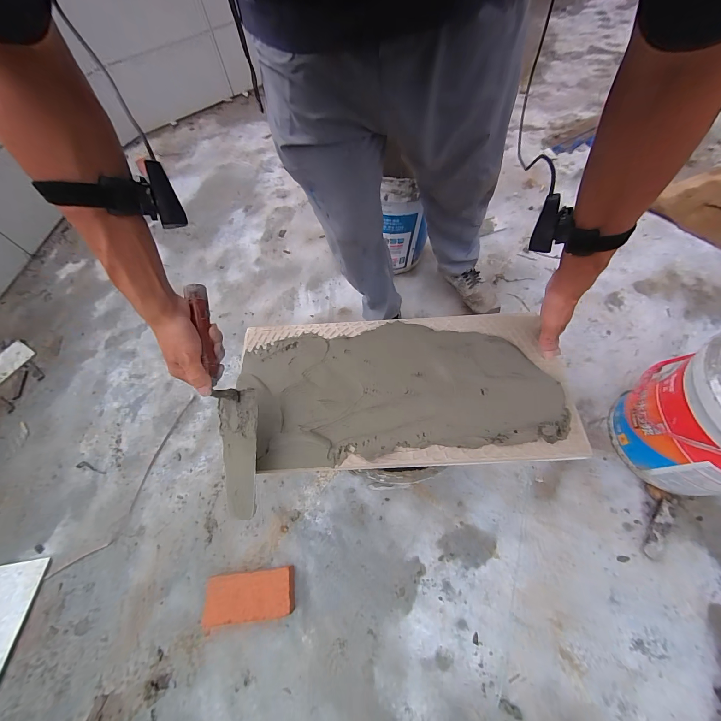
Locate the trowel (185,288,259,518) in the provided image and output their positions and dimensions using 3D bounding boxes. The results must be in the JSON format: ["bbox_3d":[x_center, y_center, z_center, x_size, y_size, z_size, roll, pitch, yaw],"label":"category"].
[{"bbox_3d":[-0.199,0.057,0.467,0.075,0.070,0.348,-11,93,-5],"label":"trowel"}]

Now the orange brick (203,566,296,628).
[{"bbox_3d":[-0.241,0.515,0.669,0.192,0.050,0.084,-7,61,-3],"label":"orange brick"}]

